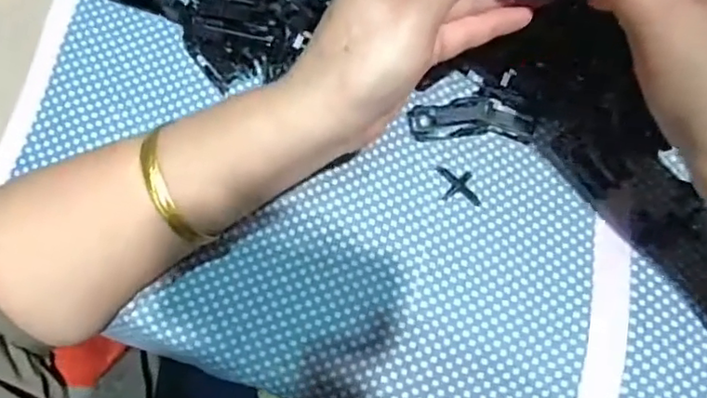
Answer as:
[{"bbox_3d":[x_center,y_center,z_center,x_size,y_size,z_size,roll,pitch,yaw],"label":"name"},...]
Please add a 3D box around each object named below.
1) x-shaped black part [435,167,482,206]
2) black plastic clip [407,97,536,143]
[{"bbox_3d":[0.056,-0.007,0.308,0.024,0.004,0.018,9,74,3],"label":"x-shaped black part"},{"bbox_3d":[0.065,-0.044,0.318,0.067,0.004,0.023,1,74,0],"label":"black plastic clip"}]

